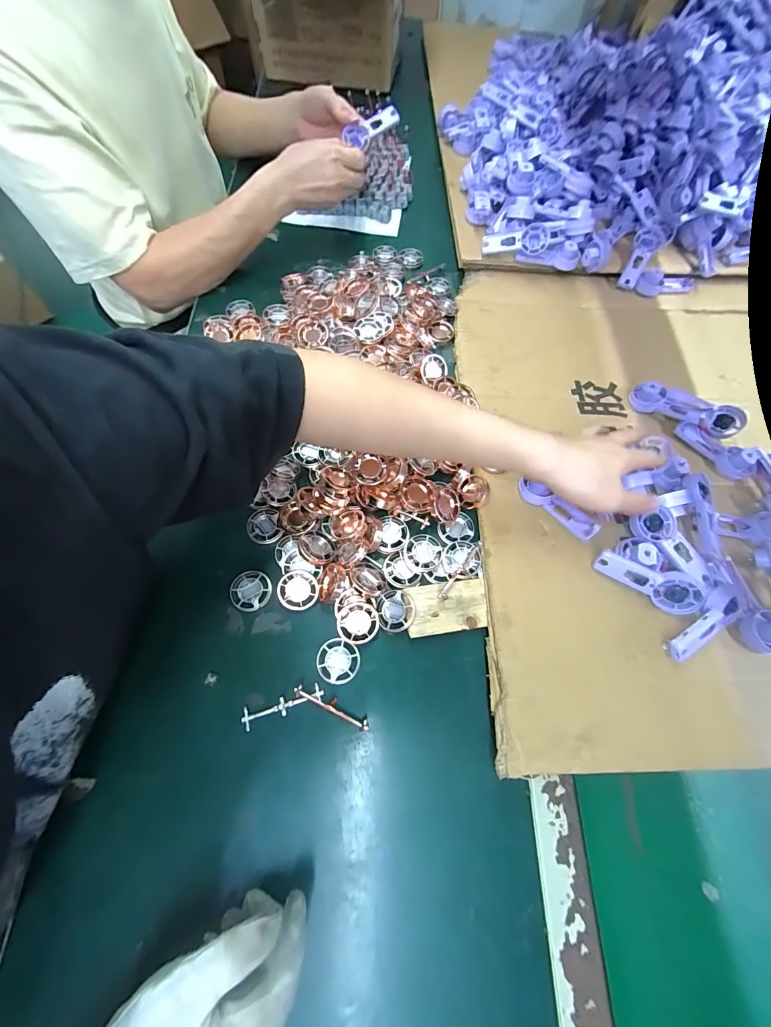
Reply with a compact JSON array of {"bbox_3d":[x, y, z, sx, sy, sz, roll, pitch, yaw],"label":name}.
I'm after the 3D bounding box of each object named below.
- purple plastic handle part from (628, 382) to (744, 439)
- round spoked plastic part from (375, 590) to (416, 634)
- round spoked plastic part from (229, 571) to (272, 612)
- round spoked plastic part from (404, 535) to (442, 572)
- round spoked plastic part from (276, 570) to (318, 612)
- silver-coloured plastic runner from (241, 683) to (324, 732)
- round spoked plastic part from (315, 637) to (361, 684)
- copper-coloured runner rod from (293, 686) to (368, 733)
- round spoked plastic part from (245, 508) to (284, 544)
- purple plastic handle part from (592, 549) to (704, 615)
[{"bbox_3d":[0.371,-0.126,0.467,0.123,0.026,0.037,21,68,7],"label":"purple plastic handle part"},{"bbox_3d":[0.010,0.093,0.363,0.037,0.006,0.039,1,67,-1],"label":"round spoked plastic part"},{"bbox_3d":[-0.133,0.076,0.374,0.038,0.010,0.039,1,67,-1],"label":"round spoked plastic part"},{"bbox_3d":[0.039,0.040,0.387,0.039,0.007,0.038,1,67,-1],"label":"round spoked plastic part"},{"bbox_3d":[-0.085,0.075,0.367,0.039,0.009,0.037,0,86,-6],"label":"round spoked plastic part"},{"bbox_3d":[-0.092,0.170,0.335,0.072,0.004,0.019,-19,69,-9],"label":"silver-coloured plastic runner"},{"bbox_3d":[-0.044,0.136,0.350,0.039,0.006,0.038,1,67,-1],"label":"round spoked plastic part"},{"bbox_3d":[-0.048,0.170,0.334,0.071,0.010,0.012,22,68,7],"label":"copper-coloured runner rod"},{"bbox_3d":[-0.129,0.013,0.401,0.035,0.005,0.040,-19,69,-10],"label":"round spoked plastic part"},{"bbox_3d":[0.253,0.061,0.365,0.094,0.038,0.020,30,29,8],"label":"purple plastic handle part"}]

